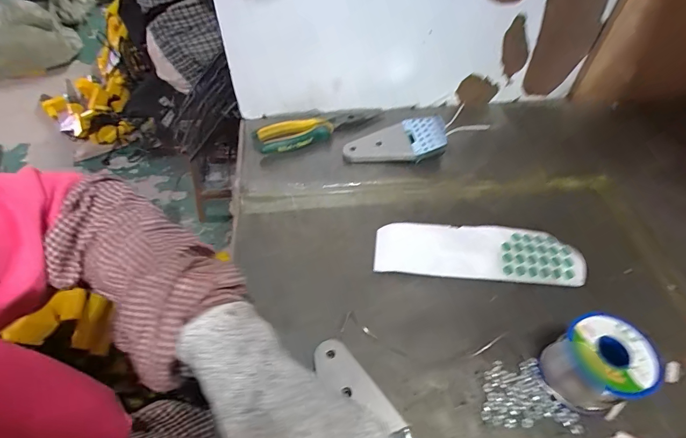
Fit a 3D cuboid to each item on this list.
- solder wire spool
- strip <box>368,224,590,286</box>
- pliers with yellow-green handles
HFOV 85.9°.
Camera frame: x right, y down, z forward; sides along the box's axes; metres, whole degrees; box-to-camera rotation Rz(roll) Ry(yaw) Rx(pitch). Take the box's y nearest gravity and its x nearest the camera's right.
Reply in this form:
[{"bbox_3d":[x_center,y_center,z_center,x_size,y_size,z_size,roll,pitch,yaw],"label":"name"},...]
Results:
[{"bbox_3d":[0.213,0.123,0.311,0.061,0.063,0.061,1,51,-1],"label":"solder wire spool"},{"bbox_3d":[0.148,0.036,0.408,0.220,0.020,0.059,4,51,2],"label":"strip"},{"bbox_3d":[-0.030,-0.133,0.540,0.188,0.021,0.047,-17,53,-14],"label":"pliers with yellow-green handles"}]

